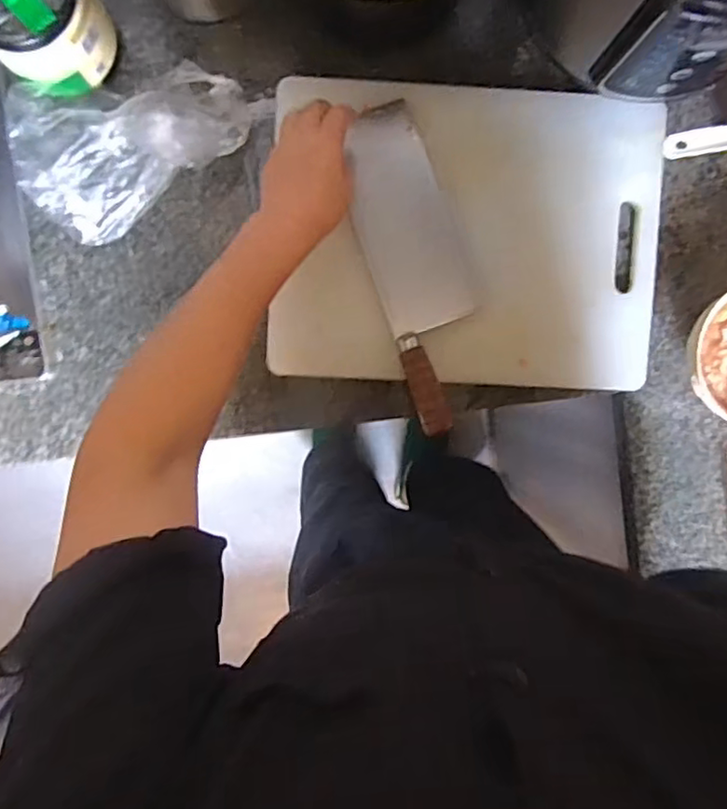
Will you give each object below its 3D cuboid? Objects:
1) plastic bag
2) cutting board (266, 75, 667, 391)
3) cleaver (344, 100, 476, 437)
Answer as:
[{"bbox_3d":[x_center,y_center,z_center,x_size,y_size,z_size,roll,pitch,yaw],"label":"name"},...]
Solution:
[{"bbox_3d":[-0.218,-0.250,0.585,0.243,0.106,0.145,-13,94,-1],"label":"plastic bag"},{"bbox_3d":[0.109,-0.166,0.623,0.390,0.019,0.287,2,100,-4],"label":"cutting board"},{"bbox_3d":[0.056,-0.135,0.623,0.101,0.029,0.318,-11,95,-1],"label":"cleaver"}]

